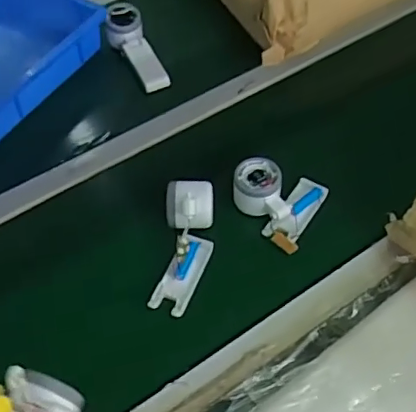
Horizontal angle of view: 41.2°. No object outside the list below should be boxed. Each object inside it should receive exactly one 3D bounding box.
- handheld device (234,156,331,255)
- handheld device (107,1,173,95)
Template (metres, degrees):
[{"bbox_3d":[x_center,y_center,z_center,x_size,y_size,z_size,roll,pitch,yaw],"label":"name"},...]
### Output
[{"bbox_3d":[0.084,-0.013,0.693,0.107,0.045,0.107,23,58,17],"label":"handheld device"},{"bbox_3d":[-0.112,-0.248,0.876,0.055,0.039,0.162,-24,73,-16],"label":"handheld device"}]

